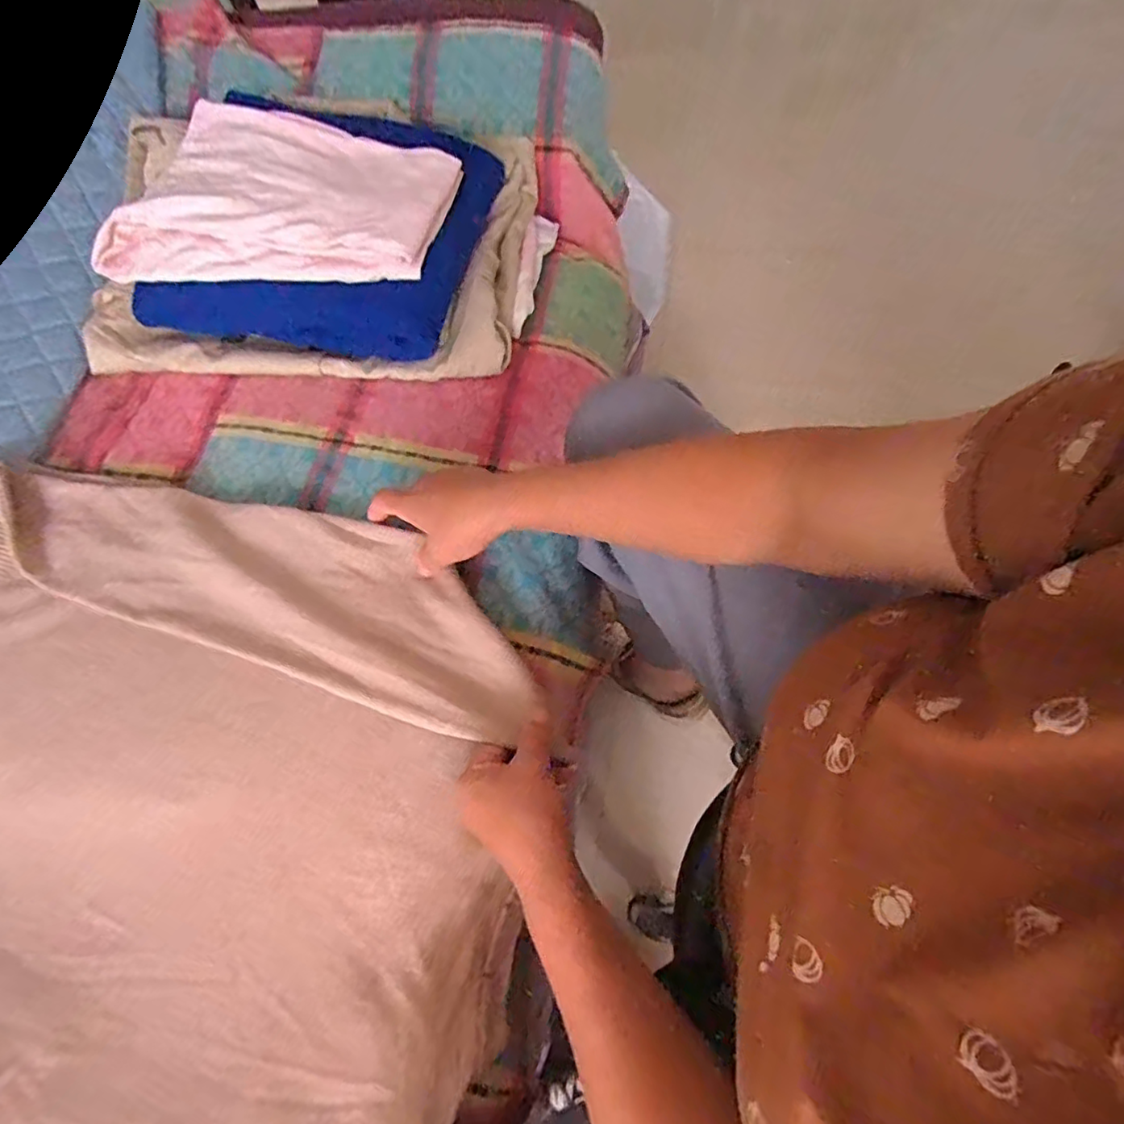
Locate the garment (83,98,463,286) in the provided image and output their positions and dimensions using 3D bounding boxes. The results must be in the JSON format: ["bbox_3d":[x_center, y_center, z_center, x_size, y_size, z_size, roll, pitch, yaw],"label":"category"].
[{"bbox_3d":[-0.277,-0.374,0.595,0.332,0.045,0.217,5,65,9],"label":"garment"}]

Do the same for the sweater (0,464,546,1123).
[{"bbox_3d":[-0.329,0.208,0.424,0.575,0.058,0.555,0,67,1],"label":"sweater"}]

